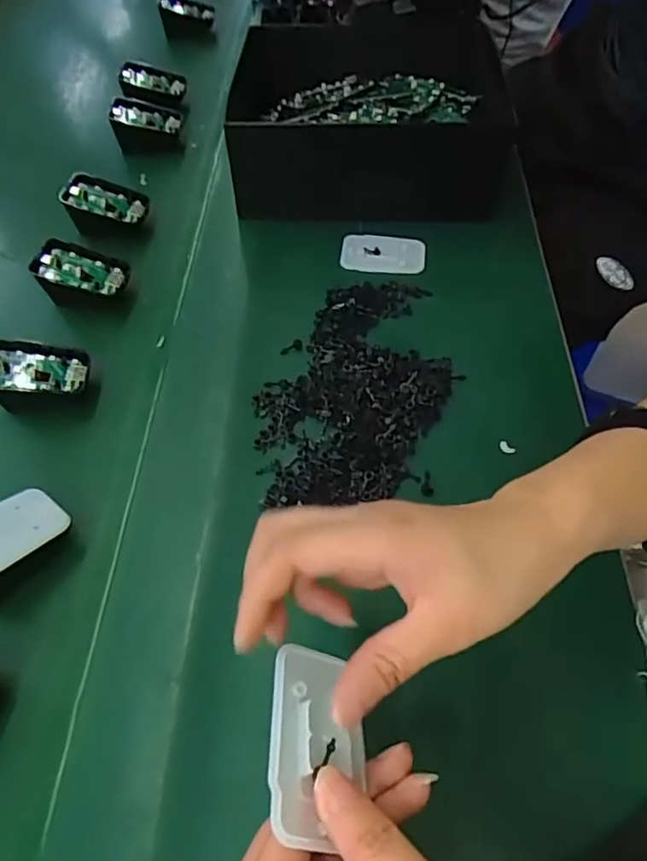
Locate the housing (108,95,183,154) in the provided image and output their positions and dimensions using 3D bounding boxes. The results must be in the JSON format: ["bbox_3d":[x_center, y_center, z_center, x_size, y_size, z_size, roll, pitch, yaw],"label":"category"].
[{"bbox_3d":[-0.180,-0.315,0.612,0.068,0.042,0.050,-7,55,-2],"label":"housing"}]

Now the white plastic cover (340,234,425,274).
[{"bbox_3d":[0.051,-0.153,0.513,0.071,0.009,0.043,4,56,6],"label":"white plastic cover"}]

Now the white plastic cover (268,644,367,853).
[{"bbox_3d":[-0.002,0.117,0.227,0.039,0.006,0.067,25,36,-22],"label":"white plastic cover"}]

